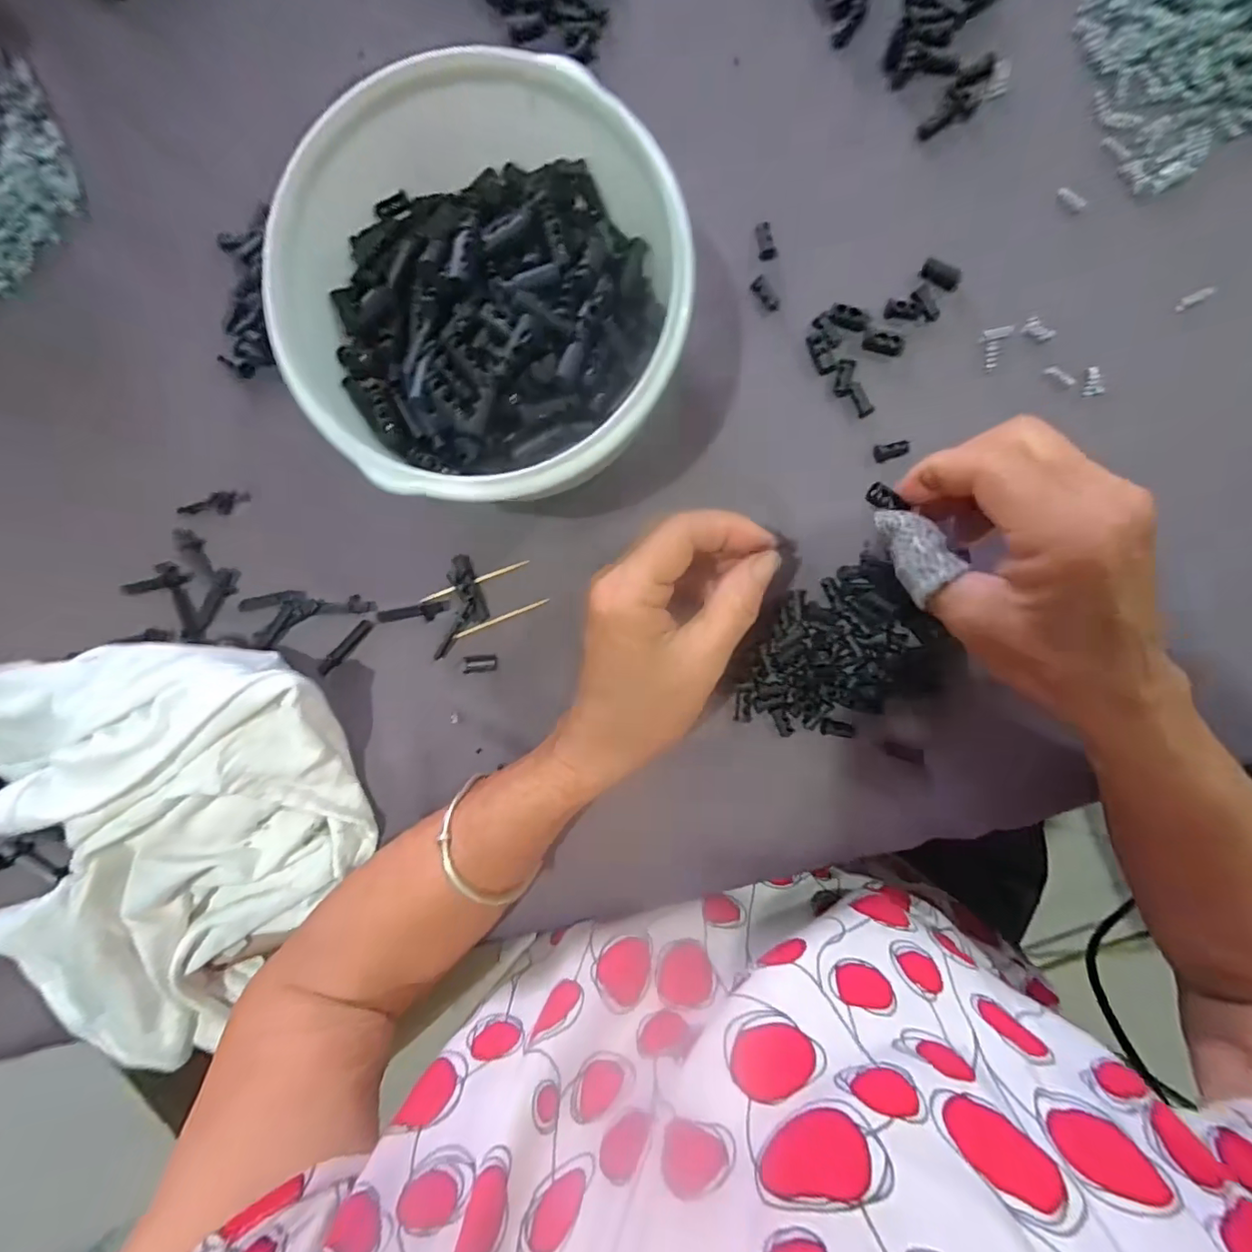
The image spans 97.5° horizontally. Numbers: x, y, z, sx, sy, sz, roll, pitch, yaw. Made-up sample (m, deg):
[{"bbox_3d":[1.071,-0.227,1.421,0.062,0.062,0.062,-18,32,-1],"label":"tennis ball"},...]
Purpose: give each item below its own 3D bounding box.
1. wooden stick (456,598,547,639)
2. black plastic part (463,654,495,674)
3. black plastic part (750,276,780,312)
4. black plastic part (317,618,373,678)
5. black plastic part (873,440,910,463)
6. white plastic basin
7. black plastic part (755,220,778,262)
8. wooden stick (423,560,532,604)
[{"bbox_3d":[-0.065,-0.004,0.289,0.054,0.004,0.004,-21,93,5],"label":"wooden stick"},{"bbox_3d":[-0.078,0.020,0.290,0.017,0.004,0.008,-6,94,4],"label":"black plastic part"},{"bbox_3d":[0.069,-0.164,0.271,0.008,0.004,0.018,-35,92,5],"label":"black plastic part"},{"bbox_3d":[-0.150,0.012,0.292,0.007,0.004,0.038,44,96,-1],"label":"black plastic part"},{"bbox_3d":[0.131,-0.087,0.270,0.016,0.004,0.008,-14,94,4],"label":"black plastic part"},{"bbox_3d":[-0.056,-0.141,0.242,0.164,0.076,0.177,11,95,2],"label":"white plastic basin"},{"bbox_3d":[0.069,-0.190,0.269,0.009,0.004,0.018,-9,94,4],"label":"black plastic part"},{"bbox_3d":[-0.079,-0.024,0.289,0.059,0.007,0.004,-20,93,5],"label":"wooden stick"}]

